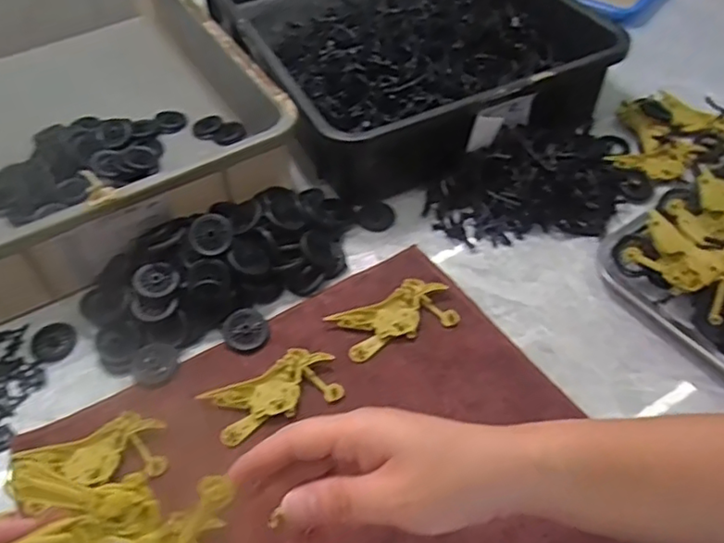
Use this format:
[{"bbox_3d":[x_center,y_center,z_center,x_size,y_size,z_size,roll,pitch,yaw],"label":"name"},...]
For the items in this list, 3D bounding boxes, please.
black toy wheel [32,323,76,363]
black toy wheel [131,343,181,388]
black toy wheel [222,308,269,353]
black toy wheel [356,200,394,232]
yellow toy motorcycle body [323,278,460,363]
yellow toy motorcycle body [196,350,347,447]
[{"bbox_3d":[-0.269,0.061,0.530,0.036,0.004,0.043,-21,53,-14],"label":"black toy wheel"},{"bbox_3d":[-0.173,0.079,0.506,0.038,0.007,0.042,-16,52,-10],"label":"black toy wheel"},{"bbox_3d":[-0.100,0.050,0.521,0.037,0.004,0.038,0,67,0],"label":"black toy wheel"},{"bbox_3d":[0.015,-0.056,0.618,0.034,0.013,0.033,-20,53,-14],"label":"black toy wheel"},{"bbox_3d":[0.028,0.039,0.524,0.100,0.015,0.051,-19,52,-13],"label":"yellow toy motorcycle body"},{"bbox_3d":[-0.070,0.096,0.483,0.099,0.011,0.053,-21,53,-15],"label":"yellow toy motorcycle body"}]

